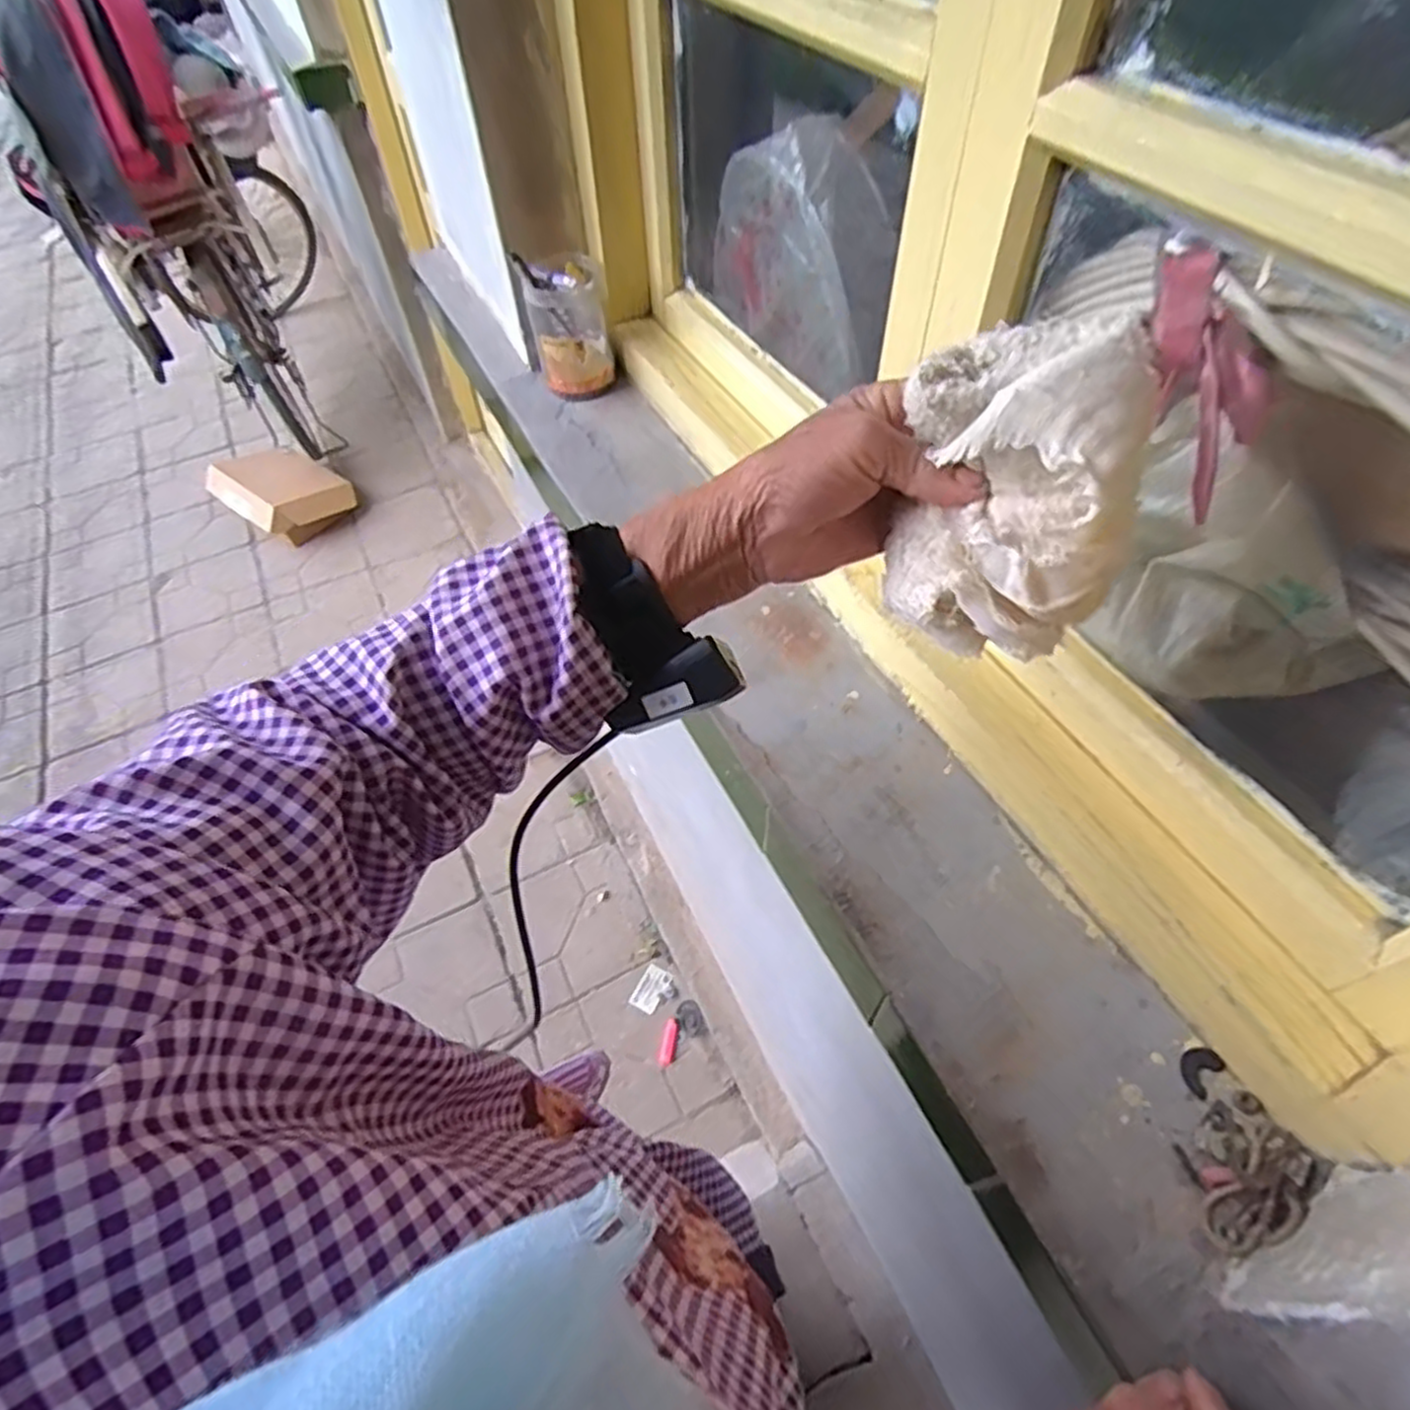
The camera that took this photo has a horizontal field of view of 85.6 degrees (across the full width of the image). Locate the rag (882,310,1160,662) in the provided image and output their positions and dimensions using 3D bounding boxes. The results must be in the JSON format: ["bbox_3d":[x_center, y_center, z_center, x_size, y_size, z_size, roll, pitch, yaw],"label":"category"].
[{"bbox_3d":[0.129,-0.090,0.325,0.085,0.118,0.091,0,58,3],"label":"rag"}]

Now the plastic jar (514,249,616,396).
[{"bbox_3d":[-0.148,-0.415,0.837,0.079,0.121,0.082,-1,58,2],"label":"plastic jar"}]

